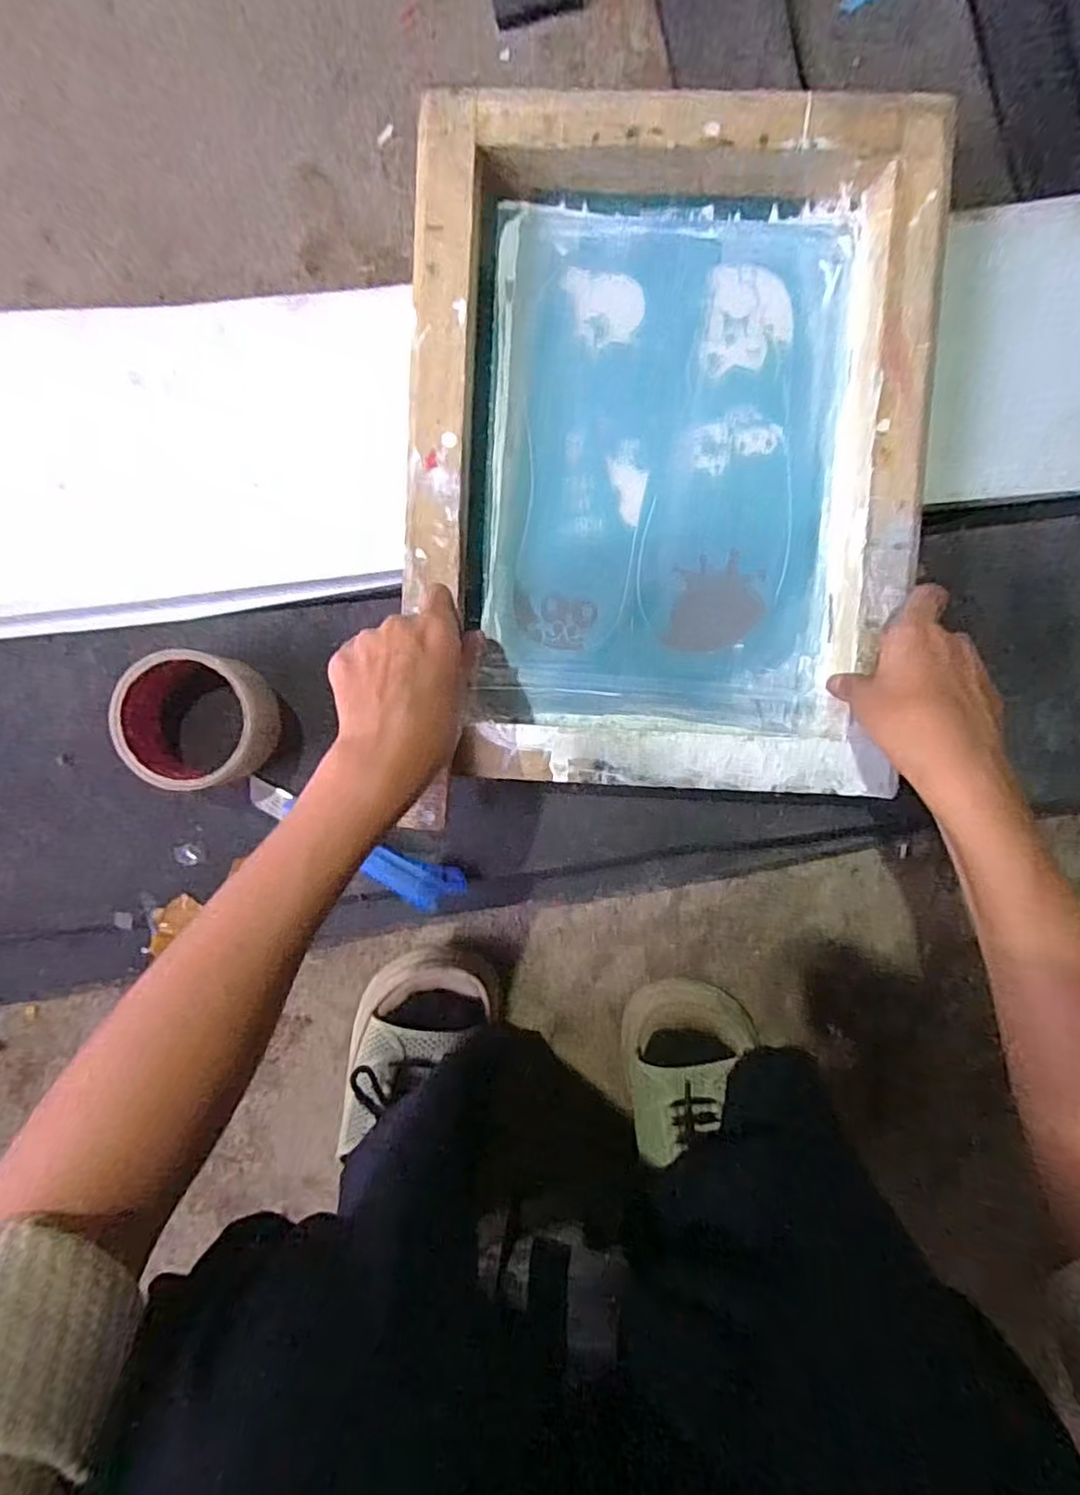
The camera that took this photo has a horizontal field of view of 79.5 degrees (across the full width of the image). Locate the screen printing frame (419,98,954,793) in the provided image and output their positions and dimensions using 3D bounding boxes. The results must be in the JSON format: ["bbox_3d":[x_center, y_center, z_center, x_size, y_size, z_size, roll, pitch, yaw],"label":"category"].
[{"bbox_3d":[0.075,-0.181,0.416,0.306,0.052,0.406,2,93,0],"label":"screen printing frame"}]

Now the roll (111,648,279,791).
[{"bbox_3d":[-0.225,-0.018,0.423,0.087,0.049,0.083,6,93,-1],"label":"roll"}]

